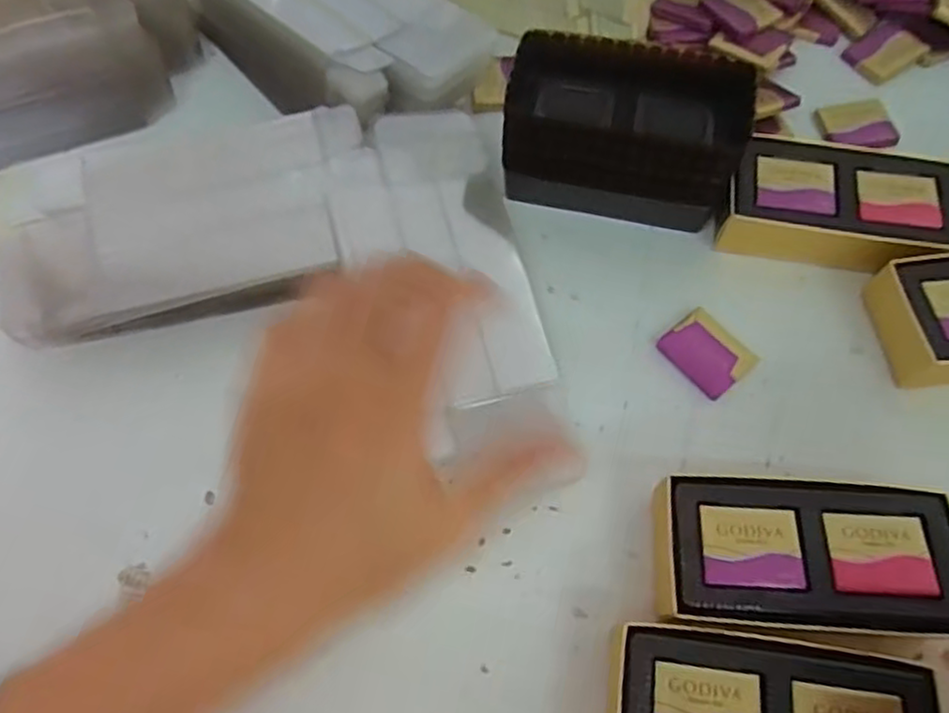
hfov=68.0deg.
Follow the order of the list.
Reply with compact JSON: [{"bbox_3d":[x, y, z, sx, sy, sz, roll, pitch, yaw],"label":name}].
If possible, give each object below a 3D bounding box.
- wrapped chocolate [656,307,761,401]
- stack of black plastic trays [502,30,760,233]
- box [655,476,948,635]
[{"bbox_3d":[0.115,-0.002,0.347,0.032,0.007,0.039,-38,71,-15],"label":"wrapped chocolate"},{"bbox_3d":[0.074,-0.111,0.361,0.116,0.063,0.069,12,67,6],"label":"stack of black plastic trays"},{"bbox_3d":[0.133,0.083,0.293,0.119,0.034,0.057,3,66,3],"label":"box"}]

